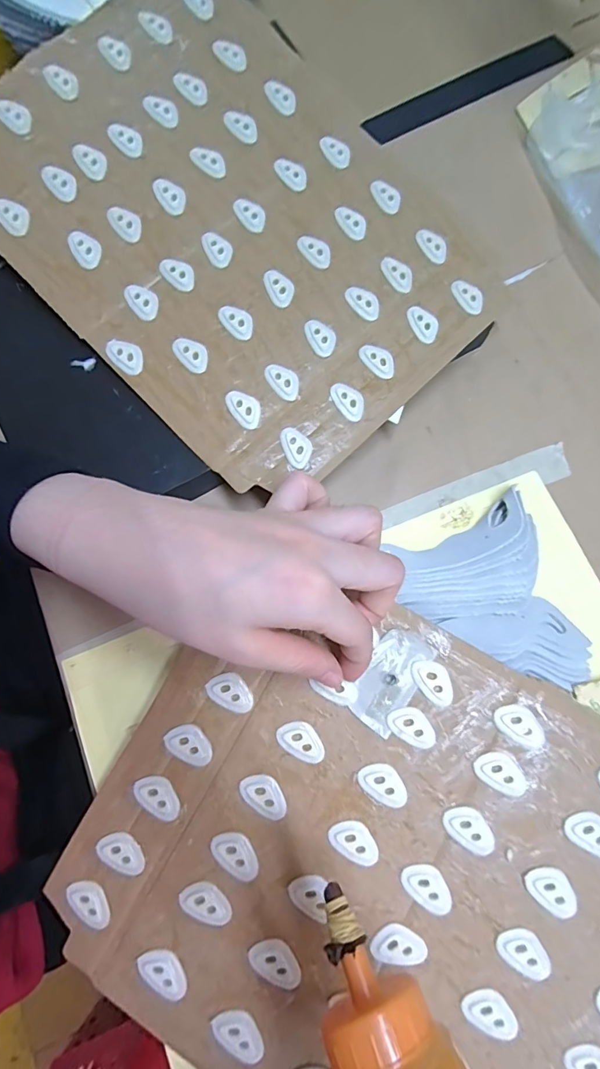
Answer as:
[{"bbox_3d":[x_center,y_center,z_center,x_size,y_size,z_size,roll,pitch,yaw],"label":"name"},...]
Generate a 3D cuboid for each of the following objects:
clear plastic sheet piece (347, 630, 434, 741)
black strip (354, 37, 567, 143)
[{"bbox_3d":[0.048,0.076,0.243,0.027,0.004,0.052,32,80,7],"label":"clear plastic sheet piece"},{"bbox_3d":[0.133,-0.351,0.366,0.182,0.005,0.024,-28,79,-6],"label":"black strip"}]

